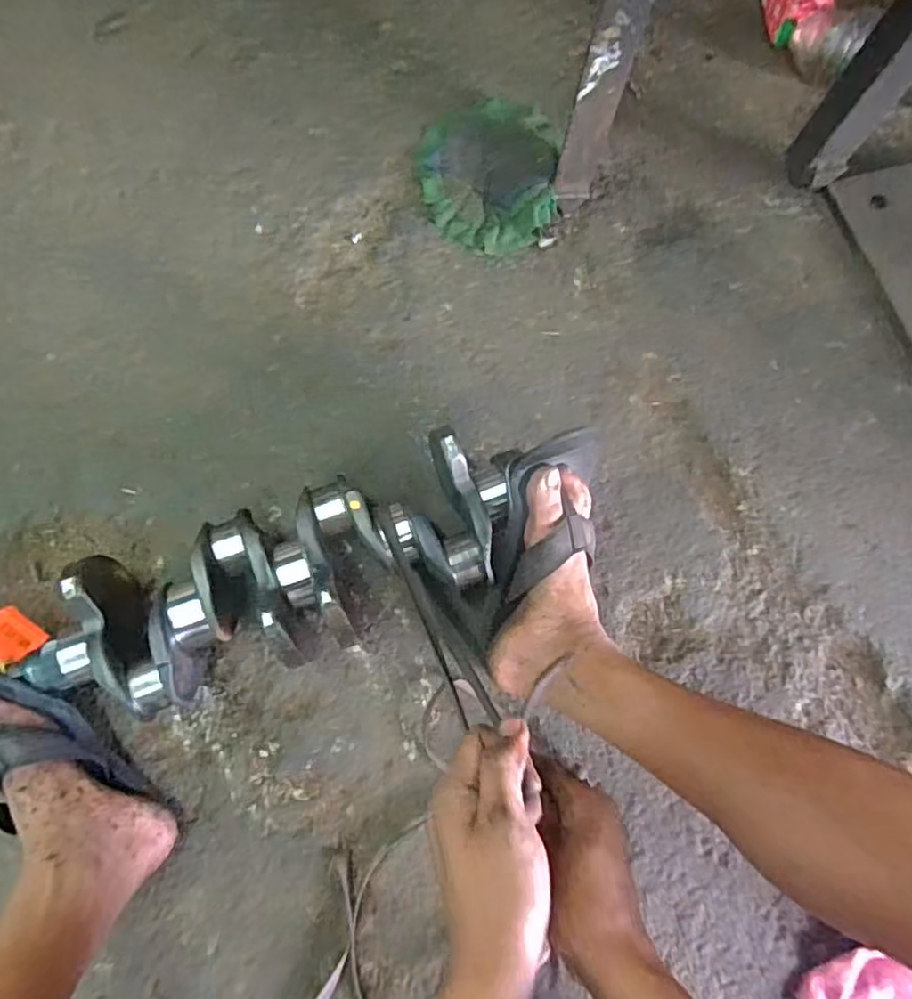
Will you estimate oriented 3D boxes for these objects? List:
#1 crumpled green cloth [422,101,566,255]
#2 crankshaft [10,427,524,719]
[{"bbox_3d":[0.041,-0.421,0.801,0.170,0.050,0.215,6,75,0],"label":"crumpled green cloth"},{"bbox_3d":[-0.163,0.076,0.614,0.458,0.128,0.150,-22,77,-4],"label":"crankshaft"}]

